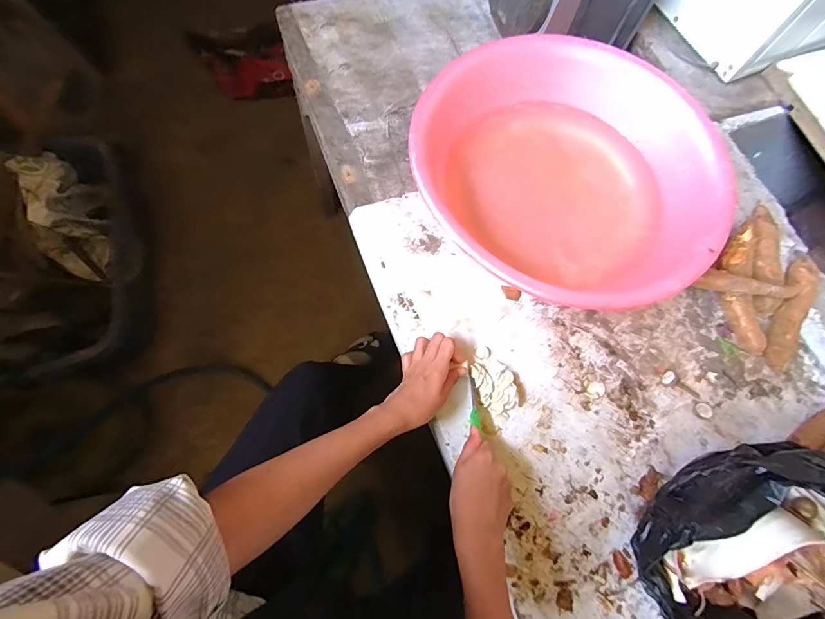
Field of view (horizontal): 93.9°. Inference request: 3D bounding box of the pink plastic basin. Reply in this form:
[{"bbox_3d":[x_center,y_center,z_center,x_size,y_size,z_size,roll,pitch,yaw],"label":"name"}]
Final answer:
[{"bbox_3d":[0.210,-0.193,0.547,0.416,0.107,0.406,1,71,-3],"label":"pink plastic basin"}]

